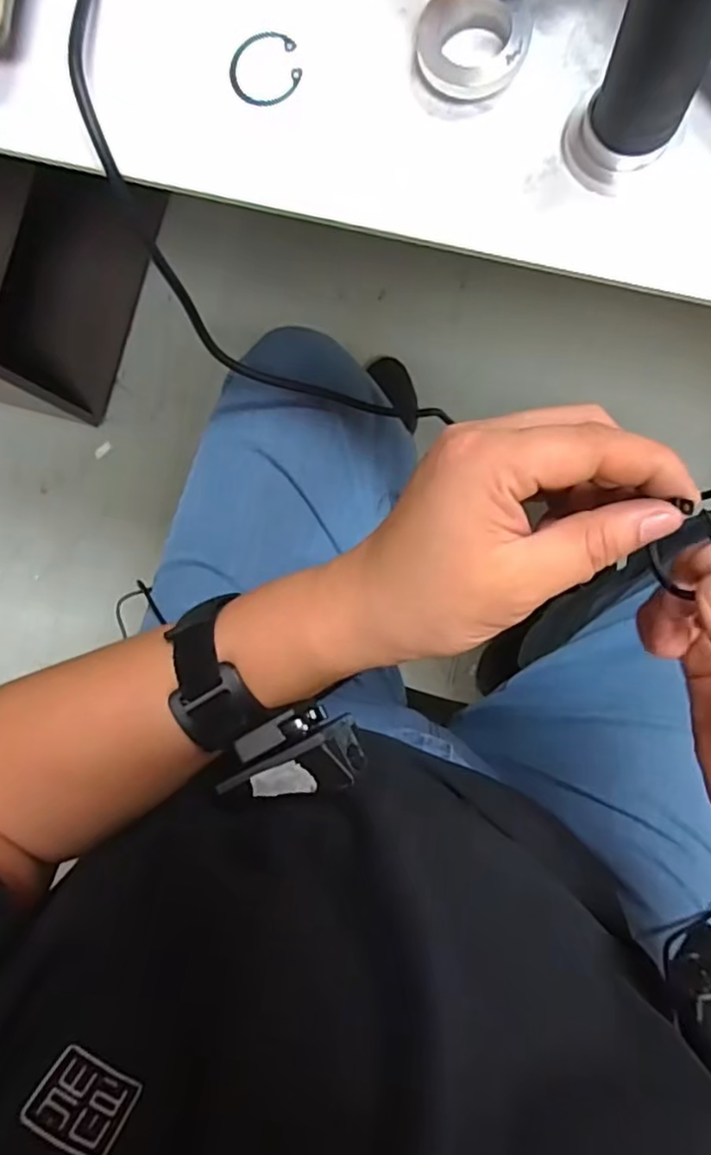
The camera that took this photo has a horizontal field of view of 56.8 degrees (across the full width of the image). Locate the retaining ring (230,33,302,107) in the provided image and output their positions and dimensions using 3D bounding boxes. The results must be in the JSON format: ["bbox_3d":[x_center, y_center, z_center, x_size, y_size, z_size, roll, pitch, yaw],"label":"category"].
[{"bbox_3d":[-0.044,-0.247,0.319,0.034,0.004,0.036,0,87,7],"label":"retaining ring"}]

